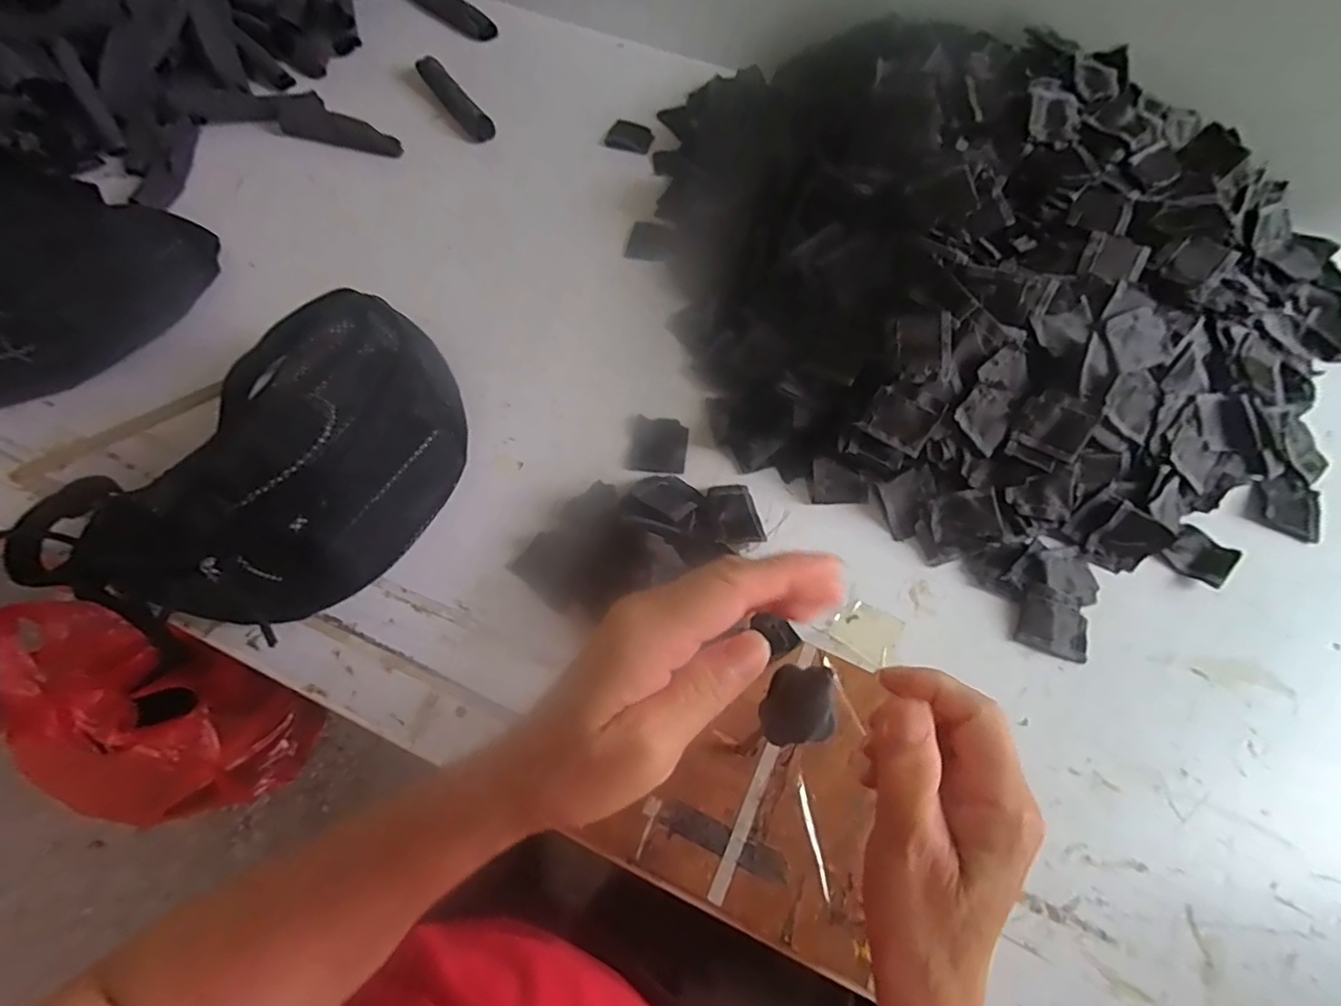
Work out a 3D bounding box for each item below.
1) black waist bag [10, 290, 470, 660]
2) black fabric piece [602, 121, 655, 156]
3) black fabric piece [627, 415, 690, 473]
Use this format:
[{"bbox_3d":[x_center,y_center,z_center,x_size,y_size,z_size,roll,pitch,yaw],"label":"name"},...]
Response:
[{"bbox_3d":[-0.285,-0.023,0.438,0.172,0.123,0.278,27,67,12],"label":"black waist bag"},{"bbox_3d":[-0.046,-0.435,0.708,0.053,0.006,0.051,17,65,8],"label":"black fabric piece"},{"bbox_3d":[-0.009,-0.051,0.518,0.048,0.004,0.052,7,64,3],"label":"black fabric piece"}]

